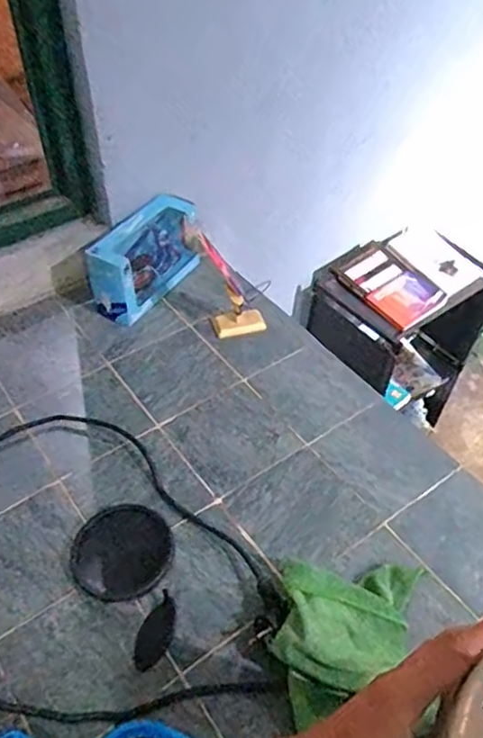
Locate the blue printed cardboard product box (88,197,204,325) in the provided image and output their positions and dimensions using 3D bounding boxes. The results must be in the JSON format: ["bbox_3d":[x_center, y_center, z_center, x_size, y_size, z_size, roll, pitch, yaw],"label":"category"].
[{"bbox_3d":[-0.159,-0.190,1.034,0.083,0.124,0.225,23,50,20],"label":"blue printed cardboard product box"}]

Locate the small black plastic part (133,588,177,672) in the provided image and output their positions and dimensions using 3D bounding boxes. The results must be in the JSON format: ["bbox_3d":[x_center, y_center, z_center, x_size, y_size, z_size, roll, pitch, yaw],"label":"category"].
[{"bbox_3d":[-0.092,0.287,0.671,0.036,0.005,0.081,17,48,15],"label":"small black plastic part"}]

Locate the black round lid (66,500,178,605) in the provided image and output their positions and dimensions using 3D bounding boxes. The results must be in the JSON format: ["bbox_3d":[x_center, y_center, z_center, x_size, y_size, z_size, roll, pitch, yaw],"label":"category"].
[{"bbox_3d":[-0.139,0.215,0.724,0.114,0.009,0.114,1,46,-1],"label":"black round lid"}]

